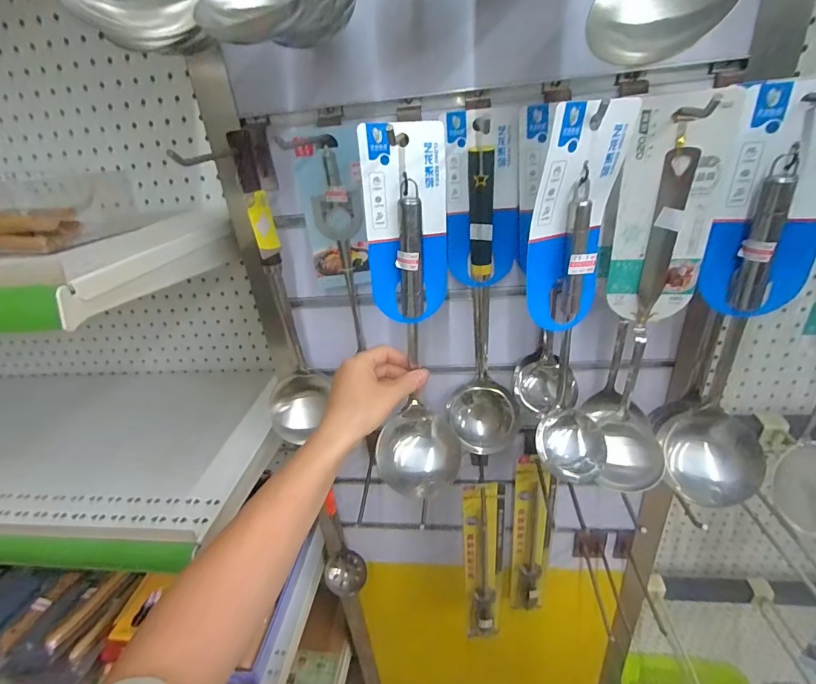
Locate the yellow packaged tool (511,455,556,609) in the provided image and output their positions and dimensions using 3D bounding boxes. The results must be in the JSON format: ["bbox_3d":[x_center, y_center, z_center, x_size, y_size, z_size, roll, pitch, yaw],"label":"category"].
[{"bbox_3d":[0.186,0.294,0.619,0.054,0.310,0.023,-2,28,7],"label":"yellow packaged tool"}]

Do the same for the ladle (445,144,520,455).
[{"bbox_3d":[0.082,-0.026,0.467,0.084,0.344,0.057,-1,28,9],"label":"ladle"}]

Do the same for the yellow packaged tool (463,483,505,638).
[{"bbox_3d":[0.110,0.326,0.597,0.054,0.319,0.029,1,29,14],"label":"yellow packaged tool"}]

